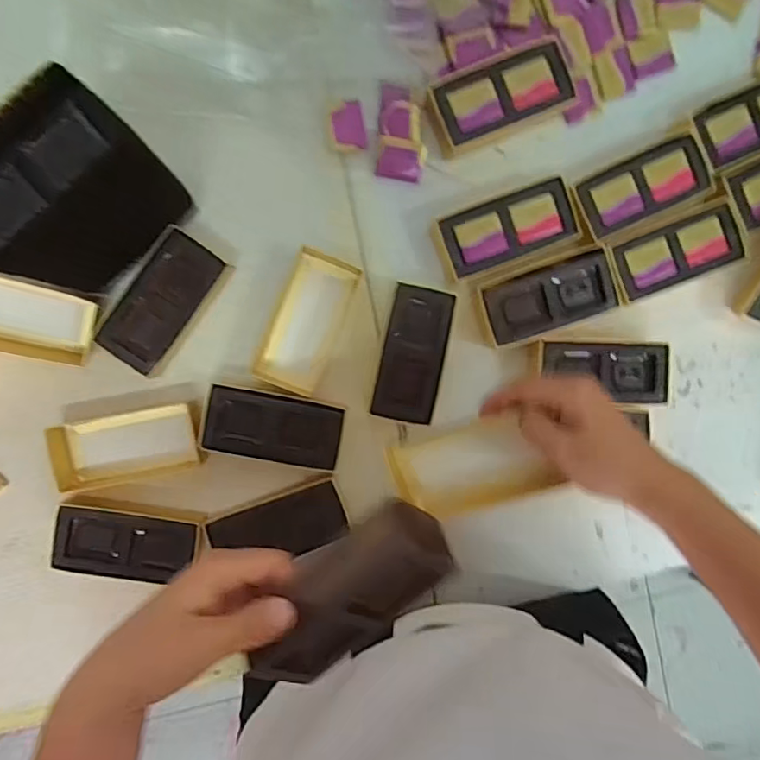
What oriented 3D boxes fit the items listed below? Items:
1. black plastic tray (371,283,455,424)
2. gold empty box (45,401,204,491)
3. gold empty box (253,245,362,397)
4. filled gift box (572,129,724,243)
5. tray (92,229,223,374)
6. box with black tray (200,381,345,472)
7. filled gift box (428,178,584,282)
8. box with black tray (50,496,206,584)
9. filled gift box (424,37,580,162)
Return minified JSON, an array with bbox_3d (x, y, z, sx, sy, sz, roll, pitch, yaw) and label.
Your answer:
[{"bbox_3d":[0.027,-0.023,0.459,0.050,0.036,0.110,12,94,-5],"label":"black plastic tray"},{"bbox_3d":[-0.222,0.058,0.458,0.109,0.040,0.059,-9,95,-3],"label":"gold empty box"},{"bbox_3d":[-0.062,-0.049,0.453,0.057,0.028,0.114,22,93,-6],"label":"gold empty box"},{"bbox_3d":[0.226,-0.161,0.461,0.116,0.027,0.064,-21,96,-2],"label":"filled gift box"},{"bbox_3d":[-0.176,-0.063,0.439,0.049,0.030,0.109,35,91,-6],"label":"tray"},{"bbox_3d":[-0.089,0.039,0.452,0.111,0.034,0.056,11,94,-5],"label":"box with black tray"},{"bbox_3d":[0.107,-0.127,0.454,0.117,0.035,0.054,-20,96,-2],"label":"filled gift box"},{"bbox_3d":[-0.208,0.134,0.453,0.114,0.040,0.058,8,94,-5],"label":"box with black tray"},{"bbox_3d":[0.101,-0.239,0.446,0.114,0.028,0.056,-22,96,-2],"label":"filled gift box"}]

